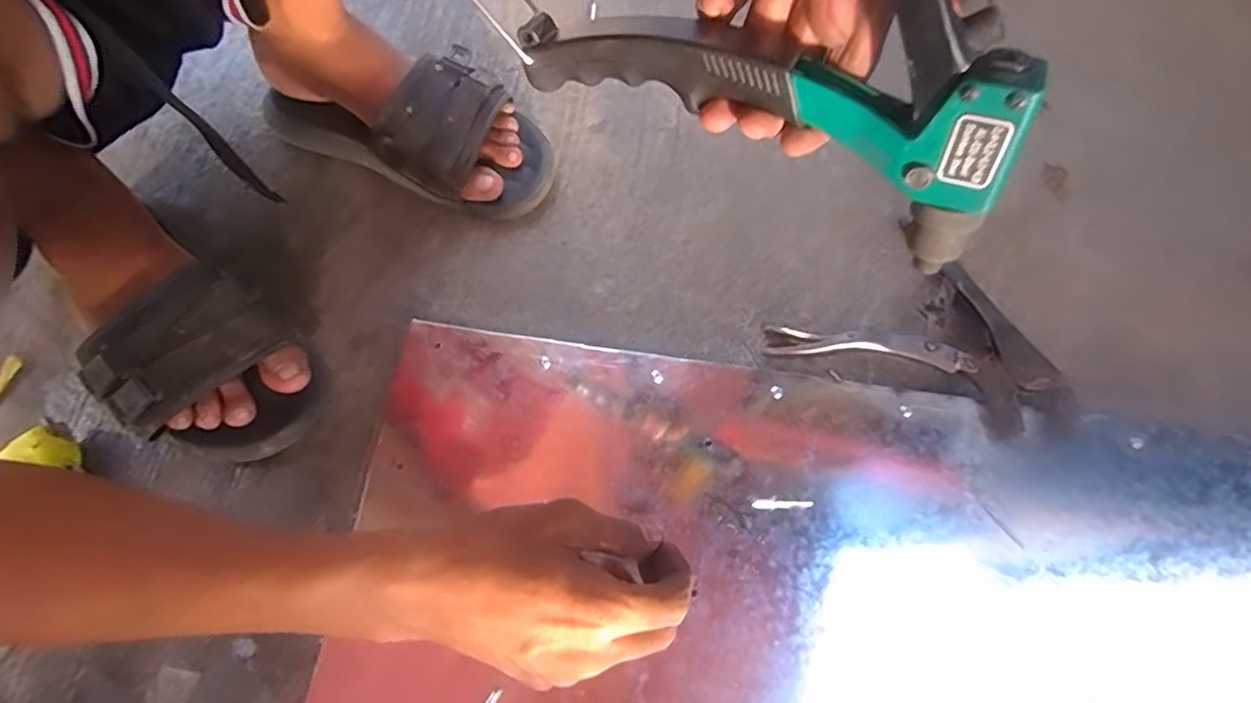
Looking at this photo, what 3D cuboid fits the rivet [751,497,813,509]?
[{"bbox_3d":[0.106,0.102,0.425,0.040,0.004,0.007,-1,67,-3],"label":"rivet"}]

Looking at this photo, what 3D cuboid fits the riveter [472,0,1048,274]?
[{"bbox_3d":[0.047,-0.120,0.210,0.203,0.139,0.044,31,70,10],"label":"riveter"}]

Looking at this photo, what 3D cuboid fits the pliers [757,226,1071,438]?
[{"bbox_3d":[0.231,0.003,0.481,0.162,0.033,0.188,-37,74,-16],"label":"pliers"}]

